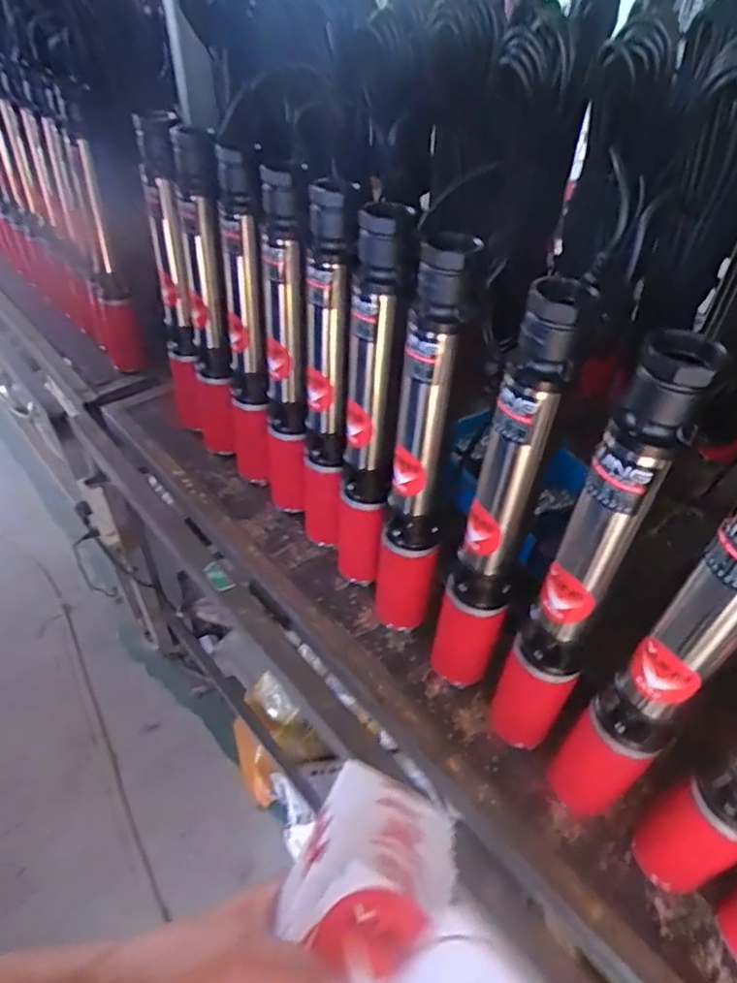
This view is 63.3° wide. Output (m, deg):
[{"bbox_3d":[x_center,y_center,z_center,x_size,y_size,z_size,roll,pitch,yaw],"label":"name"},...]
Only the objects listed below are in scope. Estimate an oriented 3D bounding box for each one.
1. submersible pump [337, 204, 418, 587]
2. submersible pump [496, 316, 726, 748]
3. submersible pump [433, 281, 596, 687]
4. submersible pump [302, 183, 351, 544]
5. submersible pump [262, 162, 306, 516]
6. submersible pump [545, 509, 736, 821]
[{"bbox_3d":[-0.002,-0.070,0.751,0.082,0.522,0.078,0,44,-1],"label":"submersible pump"},{"bbox_3d":[0.195,0.084,0.561,0.067,0.482,0.067,25,49,23],"label":"submersible pump"},{"bbox_3d":[0.127,0.043,0.637,0.075,0.523,0.078,11,45,11],"label":"submersible pump"},{"bbox_3d":[-0.057,-0.117,0.802,0.071,0.521,0.071,-4,44,-5],"label":"submersible pump"},{"bbox_3d":[-0.117,-0.162,0.858,0.067,0.519,0.075,-7,45,-9],"label":"submersible pump"},{"bbox_3d":[0.264,0.143,0.511,0.070,0.488,0.065,-24,49,-24],"label":"submersible pump"}]

